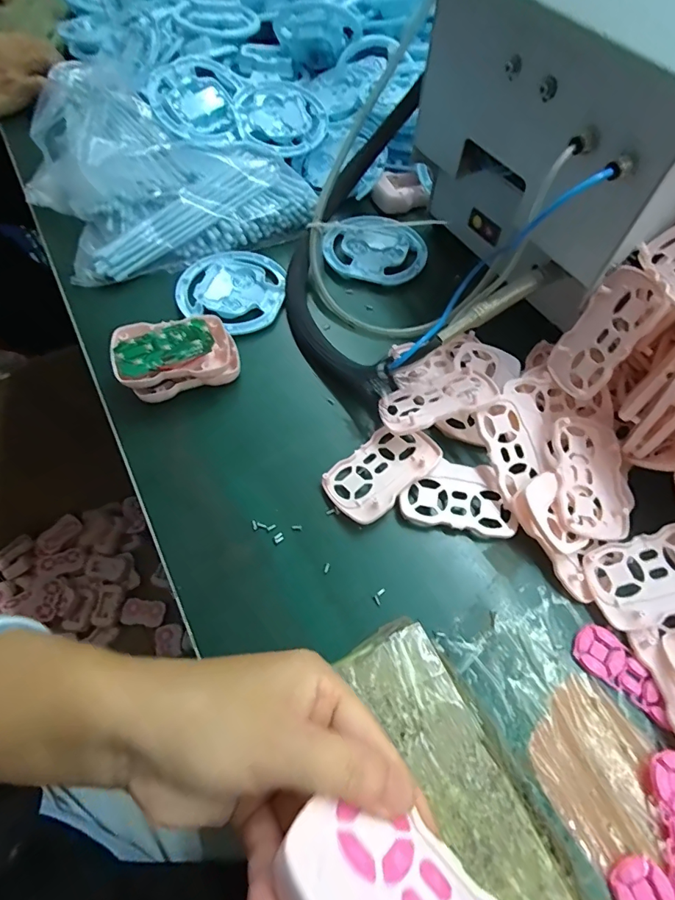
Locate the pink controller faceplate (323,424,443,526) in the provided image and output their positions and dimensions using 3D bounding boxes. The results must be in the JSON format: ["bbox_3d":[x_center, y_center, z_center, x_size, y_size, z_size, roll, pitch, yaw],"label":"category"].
[{"bbox_3d":[0.034,0.015,0.347,0.088,0.016,0.054,-37,70,-18],"label":"pink controller faceplate"}]

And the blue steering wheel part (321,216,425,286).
[{"bbox_3d":[0.040,-0.212,0.469,0.103,0.009,0.095,1,63,-1],"label":"blue steering wheel part"}]

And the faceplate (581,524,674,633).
[{"bbox_3d":[0.216,0.085,0.309,0.087,0.012,0.054,-19,67,5],"label":"faceplate"}]

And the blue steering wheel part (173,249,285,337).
[{"bbox_3d":[-0.098,-0.156,0.438,0.100,0.015,0.105,0,63,-1],"label":"blue steering wheel part"}]

